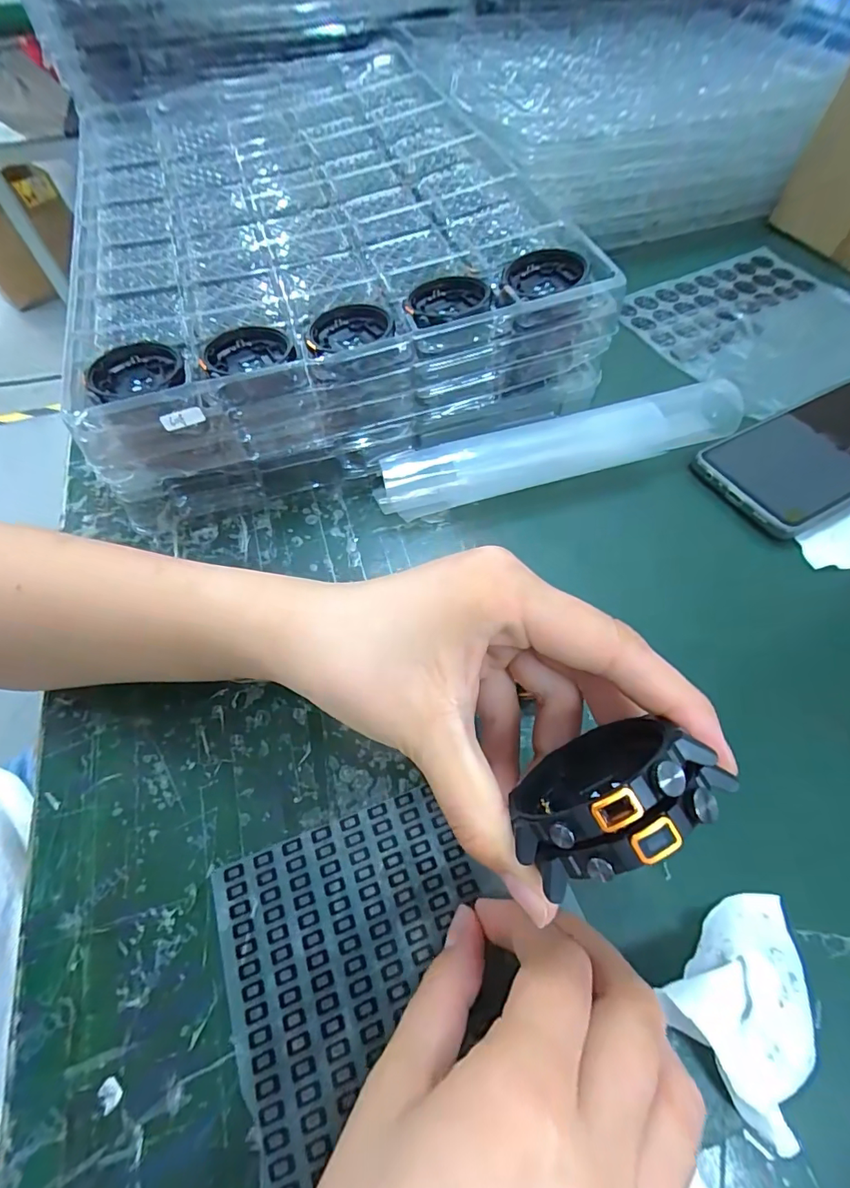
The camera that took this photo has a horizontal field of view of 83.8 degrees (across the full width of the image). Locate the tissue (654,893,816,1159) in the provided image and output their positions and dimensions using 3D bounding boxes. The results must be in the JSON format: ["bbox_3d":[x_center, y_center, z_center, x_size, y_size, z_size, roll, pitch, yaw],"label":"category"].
[{"bbox_3d":[0.117,0.140,0.164,0.062,0.019,0.049,-36,66,-19],"label":"tissue"}]

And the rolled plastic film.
[{"bbox_3d":[0.089,-0.087,0.289,0.232,0.029,0.036,-13,61,-8],"label":"rolled plastic film"}]

